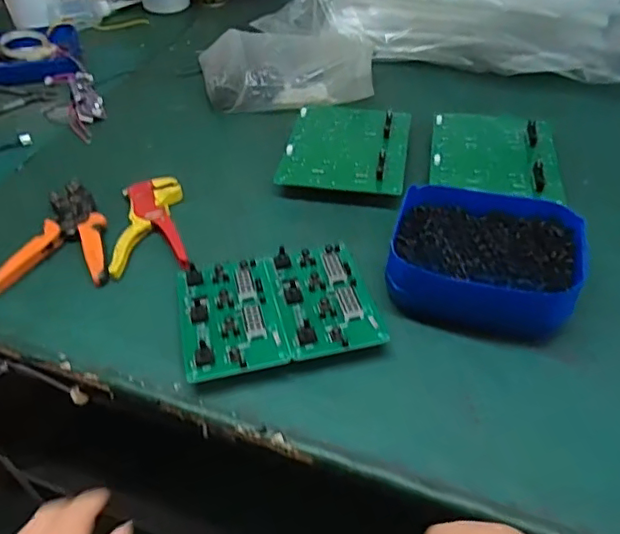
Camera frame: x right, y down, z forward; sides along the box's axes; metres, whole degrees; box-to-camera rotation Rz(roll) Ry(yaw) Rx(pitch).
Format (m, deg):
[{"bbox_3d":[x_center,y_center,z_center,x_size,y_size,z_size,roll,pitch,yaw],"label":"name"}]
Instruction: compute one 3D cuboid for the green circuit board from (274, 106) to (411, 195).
[{"bbox_3d":[0.053,-0.176,0.792,0.161,0.012,0.195,7,46,8],"label":"green circuit board"}]

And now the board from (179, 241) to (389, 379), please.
[{"bbox_3d":[-0.035,0.041,0.599,0.196,0.030,0.155,-11,46,-8],"label":"board"}]

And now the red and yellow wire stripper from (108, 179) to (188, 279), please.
[{"bbox_3d":[-0.195,-0.055,0.706,0.087,0.016,0.172,-6,45,-4],"label":"red and yellow wire stripper"}]

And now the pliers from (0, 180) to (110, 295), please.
[{"bbox_3d":[-0.300,-0.042,0.697,0.122,0.022,0.172,-4,45,-2],"label":"pliers"}]

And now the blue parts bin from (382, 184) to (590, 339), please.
[{"bbox_3d":[0.186,-0.014,0.607,0.190,0.064,0.170,11,47,13],"label":"blue parts bin"}]

